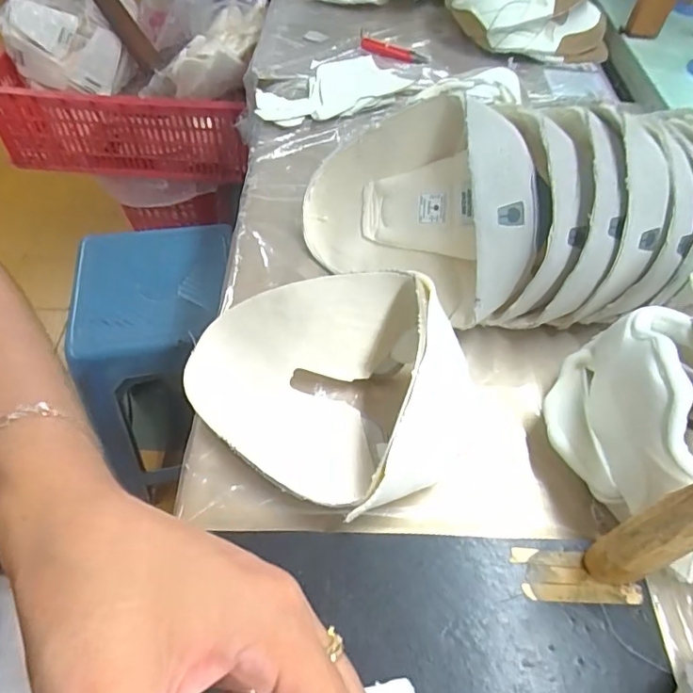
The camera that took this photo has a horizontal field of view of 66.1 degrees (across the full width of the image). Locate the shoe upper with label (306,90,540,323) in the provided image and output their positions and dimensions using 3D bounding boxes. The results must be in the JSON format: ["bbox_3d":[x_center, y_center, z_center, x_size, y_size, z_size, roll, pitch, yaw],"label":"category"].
[{"bbox_3d":[0.064,-0.130,0.479,0.218,0.158,0.093,29,57,18],"label":"shoe upper with label"}]

